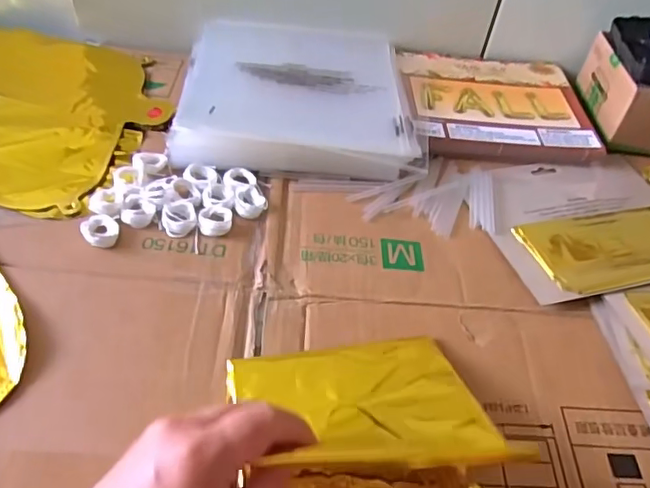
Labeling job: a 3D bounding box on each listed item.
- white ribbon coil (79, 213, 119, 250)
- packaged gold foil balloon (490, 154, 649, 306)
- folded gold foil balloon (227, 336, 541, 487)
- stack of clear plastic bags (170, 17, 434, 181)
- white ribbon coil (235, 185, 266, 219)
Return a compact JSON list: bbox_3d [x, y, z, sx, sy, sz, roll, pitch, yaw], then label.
[{"bbox_3d":[-0.170,-0.011,0.433,0.026,0.011,0.028,3,49,-4],"label":"white ribbon coil"},{"bbox_3d":[0.231,-0.027,0.494,0.186,0.014,0.160,-8,50,-13],"label":"packaged gold foil balloon"},{"bbox_3d":[0.037,0.129,0.326,0.166,0.049,0.178,-5,50,-11],"label":"folded gold foil balloon"},{"bbox_3d":[-0.025,-0.153,0.565,0.219,0.027,0.221,2,49,-4],"label":"stack of clear plastic bags"},{"bbox_3d":[-0.064,-0.037,0.484,0.025,0.006,0.035,-2,49,-8],"label":"white ribbon coil"}]

